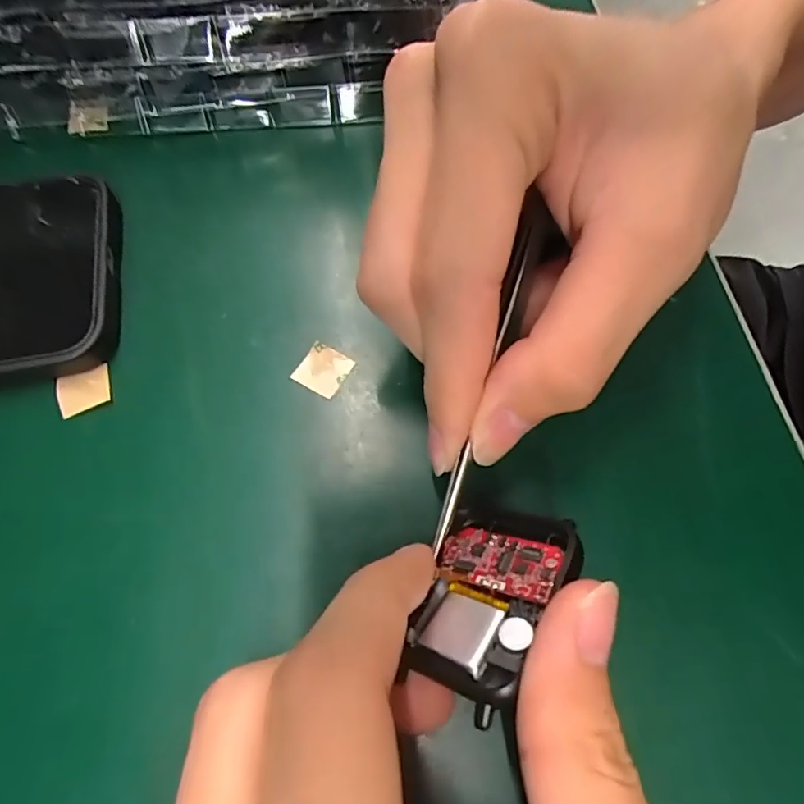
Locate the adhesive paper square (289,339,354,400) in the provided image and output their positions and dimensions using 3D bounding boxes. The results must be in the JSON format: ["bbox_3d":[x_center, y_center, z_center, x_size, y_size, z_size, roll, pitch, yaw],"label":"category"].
[{"bbox_3d":[-0.025,-0.010,0.158,0.015,0.004,0.015,27,70,13],"label":"adhesive paper square"}]

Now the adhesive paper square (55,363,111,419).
[{"bbox_3d":[-0.099,-0.004,0.155,0.015,0.004,0.014,-23,67,-8],"label":"adhesive paper square"}]

